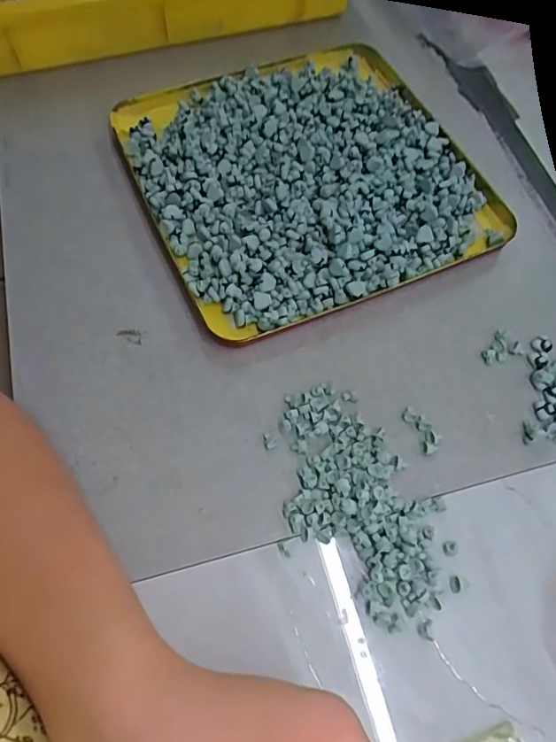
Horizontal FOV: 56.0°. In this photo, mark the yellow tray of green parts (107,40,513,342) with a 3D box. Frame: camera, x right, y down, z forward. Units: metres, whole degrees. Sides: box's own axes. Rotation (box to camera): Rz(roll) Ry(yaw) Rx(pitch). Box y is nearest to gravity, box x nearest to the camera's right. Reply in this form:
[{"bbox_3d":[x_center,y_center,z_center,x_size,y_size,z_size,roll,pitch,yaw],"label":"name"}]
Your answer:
[{"bbox_3d":[0.021,-0.149,0.387,0.233,0.030,0.230,-24,67,-12],"label":"yellow tray of green parts"}]

